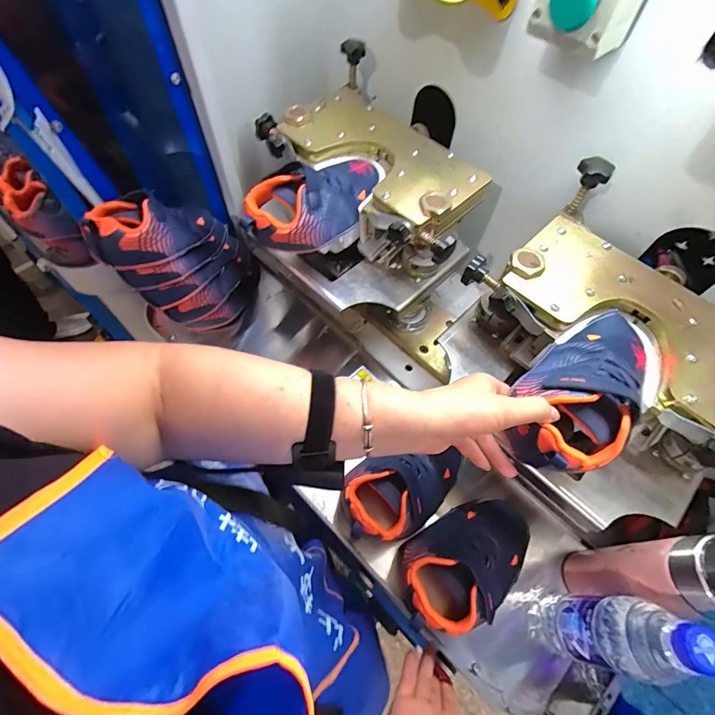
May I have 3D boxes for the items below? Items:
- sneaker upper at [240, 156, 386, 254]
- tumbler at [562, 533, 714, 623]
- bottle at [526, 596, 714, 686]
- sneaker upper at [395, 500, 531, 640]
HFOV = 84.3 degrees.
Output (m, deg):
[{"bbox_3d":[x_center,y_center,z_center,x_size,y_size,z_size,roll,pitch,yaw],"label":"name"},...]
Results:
[{"bbox_3d":[-0.047,-0.203,0.494,0.106,0.071,0.198,39,67,17],"label":"sneaker upper"},{"bbox_3d":[0.300,0.222,0.403,0.077,0.204,0.060,5,62,1],"label":"tumbler"},{"bbox_3d":[0.238,0.270,0.391,0.056,0.253,0.065,8,62,2],"label":"bottle"},{"bbox_3d":[0.135,0.246,0.477,0.191,0.071,0.114,-29,66,-16],"label":"sneaker upper"}]

